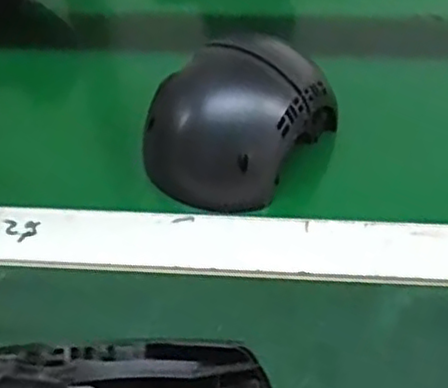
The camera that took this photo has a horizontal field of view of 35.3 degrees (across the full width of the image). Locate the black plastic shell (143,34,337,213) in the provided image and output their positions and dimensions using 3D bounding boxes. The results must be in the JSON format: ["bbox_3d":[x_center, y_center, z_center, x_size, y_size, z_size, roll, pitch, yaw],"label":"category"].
[{"bbox_3d":[0.010,-0.054,0.423,0.085,0.061,0.108,23,50,24],"label":"black plastic shell"}]

